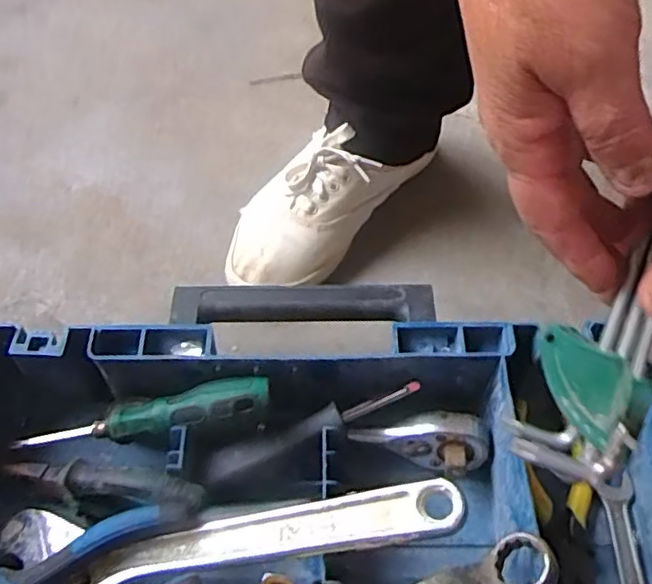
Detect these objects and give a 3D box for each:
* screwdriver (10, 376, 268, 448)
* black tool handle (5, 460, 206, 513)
[{"bbox_3d":[-0.118,0.079,0.418,0.168,0.024,0.033,-14,56,10],"label":"screwdriver"},{"bbox_3d":[-0.136,0.115,0.393,0.130,0.014,0.019,2,55,19],"label":"black tool handle"}]

